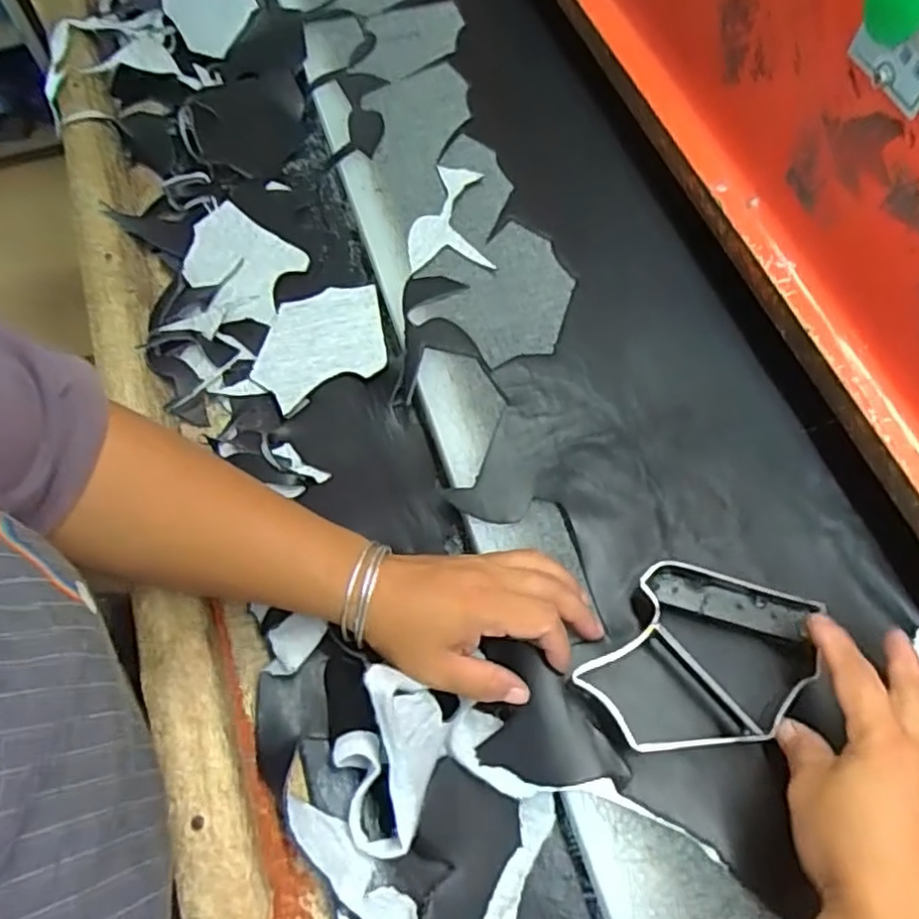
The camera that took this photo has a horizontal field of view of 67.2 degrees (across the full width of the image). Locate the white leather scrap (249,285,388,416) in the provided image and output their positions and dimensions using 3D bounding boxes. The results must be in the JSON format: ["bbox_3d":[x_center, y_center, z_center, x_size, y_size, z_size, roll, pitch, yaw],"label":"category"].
[{"bbox_3d":[-0.111,-0.096,0.568,0.122,0.013,0.089,-25,74,-23],"label":"white leather scrap"}]

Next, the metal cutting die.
[{"bbox_3d":[0.142,0.118,0.411,0.102,0.034,0.129,36,70,18],"label":"metal cutting die"}]

